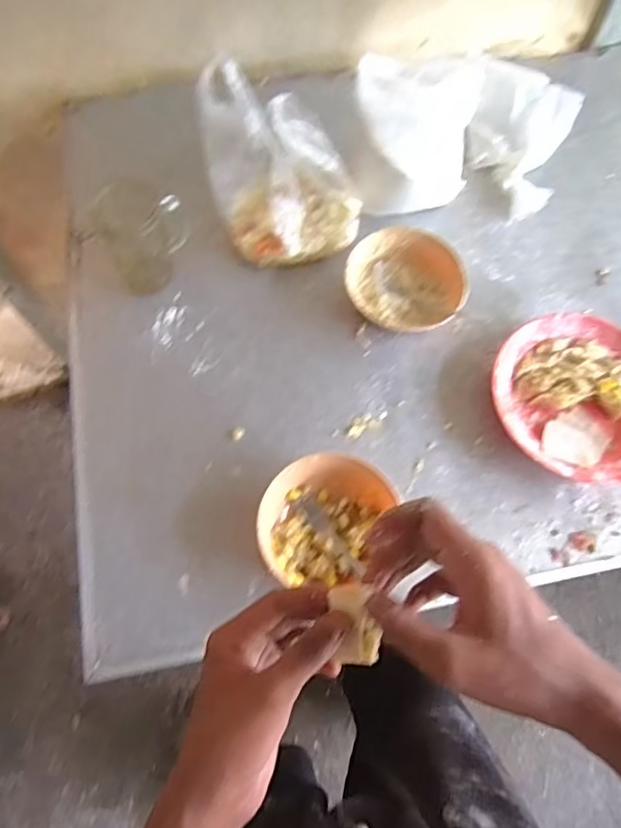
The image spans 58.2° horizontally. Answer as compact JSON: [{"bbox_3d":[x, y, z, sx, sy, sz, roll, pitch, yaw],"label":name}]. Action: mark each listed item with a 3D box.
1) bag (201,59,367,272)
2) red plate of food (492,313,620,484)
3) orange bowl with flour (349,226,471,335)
[{"bbox_3d":[-0.038,-0.270,0.646,0.188,0.190,0.090,11,67,3],"label":"bag"},{"bbox_3d":[0.320,-0.020,0.658,0.208,0.045,0.201,1,67,-1],"label":"red plate of food"},{"bbox_3d":[0.118,-0.163,0.701,0.144,0.047,0.137,8,67,2],"label":"orange bowl with flour"}]

